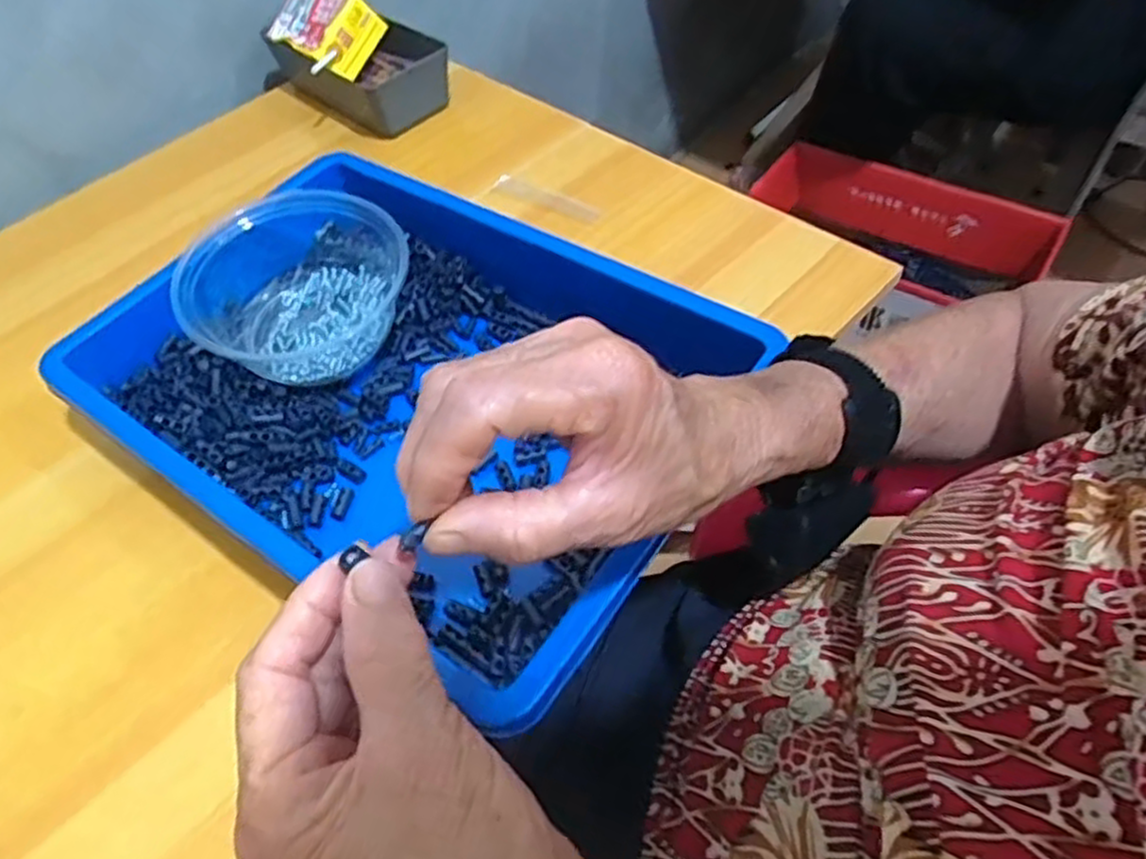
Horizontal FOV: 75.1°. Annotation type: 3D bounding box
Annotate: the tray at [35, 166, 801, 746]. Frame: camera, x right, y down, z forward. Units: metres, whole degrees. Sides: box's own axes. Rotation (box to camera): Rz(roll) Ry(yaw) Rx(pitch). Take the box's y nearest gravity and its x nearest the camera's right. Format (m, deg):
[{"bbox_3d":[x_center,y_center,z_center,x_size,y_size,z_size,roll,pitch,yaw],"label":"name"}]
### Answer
[{"bbox_3d":[-0.101,-0.028,0.444,0.354,0.073,0.248,28,61,24],"label":"tray"}]

